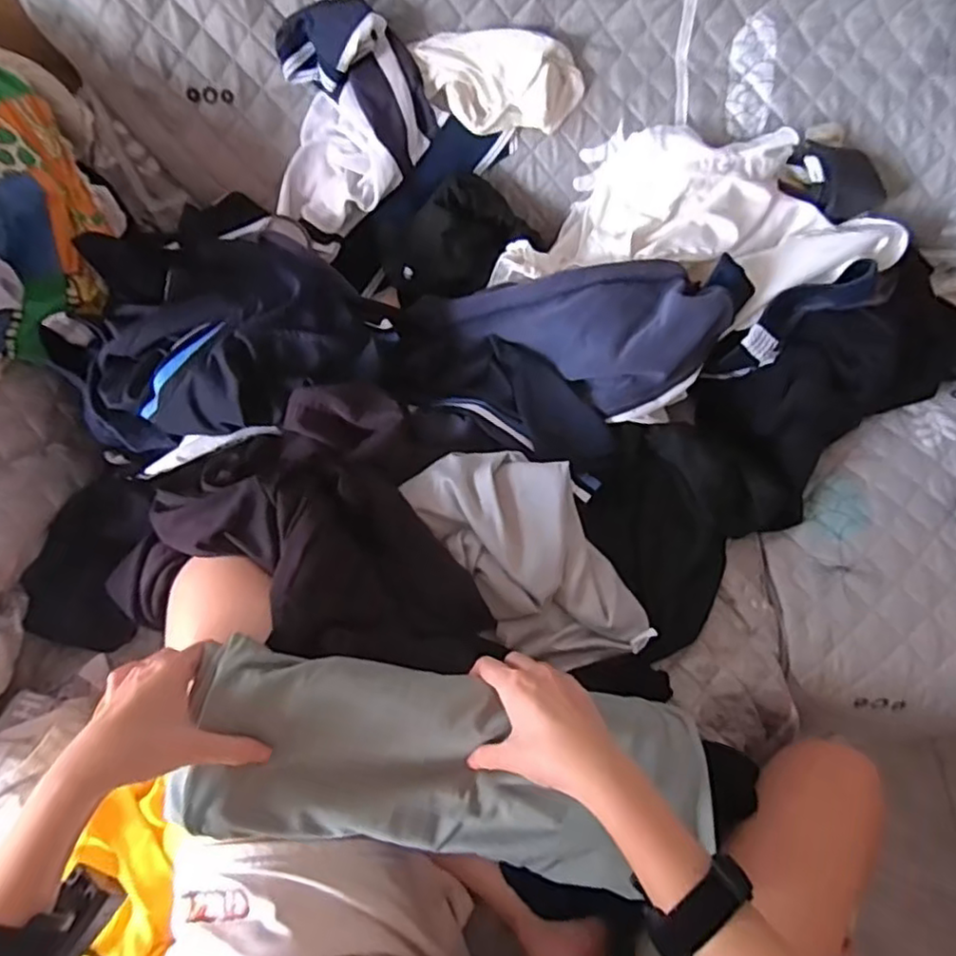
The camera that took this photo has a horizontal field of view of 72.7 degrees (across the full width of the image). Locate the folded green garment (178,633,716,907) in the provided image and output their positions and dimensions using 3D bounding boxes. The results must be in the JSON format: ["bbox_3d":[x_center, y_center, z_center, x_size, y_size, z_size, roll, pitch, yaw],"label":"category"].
[{"bbox_3d":[-0.014,0.207,0.463,0.358,0.061,0.124,14,67,-9],"label":"folded green garment"}]

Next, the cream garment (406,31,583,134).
[{"bbox_3d":[0.022,-0.444,0.727,0.182,0.065,0.086,6,67,3],"label":"cream garment"}]

